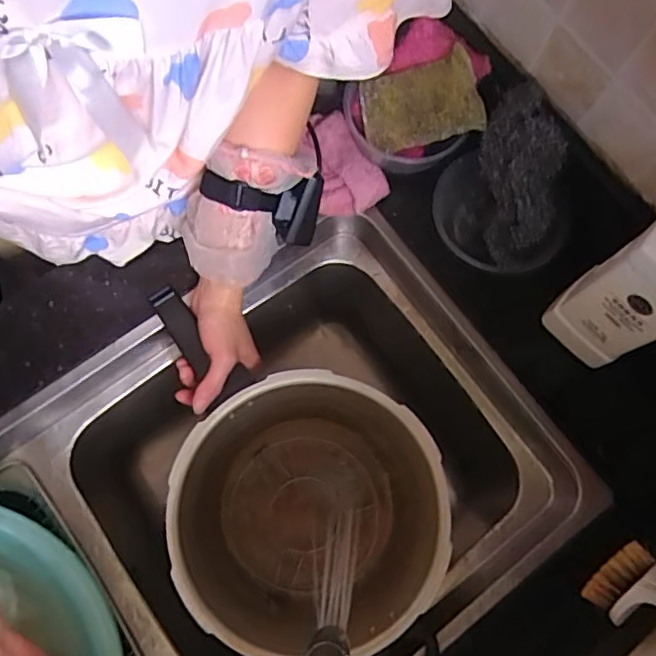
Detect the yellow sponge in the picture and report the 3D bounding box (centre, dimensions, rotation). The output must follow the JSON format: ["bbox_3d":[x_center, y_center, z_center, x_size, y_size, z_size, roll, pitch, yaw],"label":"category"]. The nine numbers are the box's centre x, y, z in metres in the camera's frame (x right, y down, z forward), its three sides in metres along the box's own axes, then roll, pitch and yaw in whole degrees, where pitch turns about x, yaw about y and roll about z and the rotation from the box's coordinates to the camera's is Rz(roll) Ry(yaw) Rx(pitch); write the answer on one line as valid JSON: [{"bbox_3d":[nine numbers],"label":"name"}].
[{"bbox_3d":[0.093,-0.229,0.620,0.117,0.018,0.079,-15,101,20],"label":"yellow sponge"}]

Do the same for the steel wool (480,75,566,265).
[{"bbox_3d":[0.192,-0.149,0.604,0.063,0.063,0.171,-3,110,1],"label":"steel wool"}]

